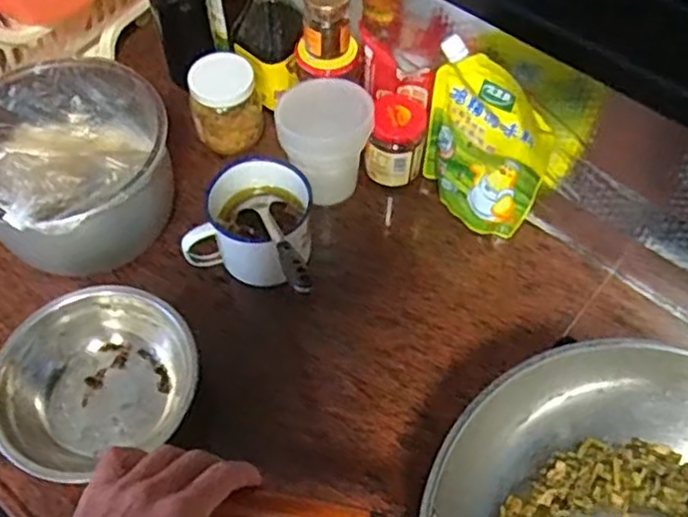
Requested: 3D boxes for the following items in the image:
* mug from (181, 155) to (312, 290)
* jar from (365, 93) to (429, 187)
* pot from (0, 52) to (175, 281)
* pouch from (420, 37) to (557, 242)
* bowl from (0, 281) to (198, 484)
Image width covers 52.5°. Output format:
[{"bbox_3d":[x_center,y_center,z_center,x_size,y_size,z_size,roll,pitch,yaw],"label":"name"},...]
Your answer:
[{"bbox_3d":[-0.099,-0.038,0.742,0.128,0.102,0.109,-1,58,0],"label":"mug"},{"bbox_3d":[0.060,-0.127,0.795,0.061,0.101,0.068,15,60,9],"label":"jar"},{"bbox_3d":[-0.284,-0.090,0.737,0.199,0.159,0.194,0,58,0],"label":"pot"},{"bbox_3d":[0.142,-0.114,0.737,0.046,0.190,0.146,-31,63,-18],"label":"pouch"},{"bbox_3d":[-0.239,0.117,0.666,0.182,0.059,0.166,0,58,0],"label":"bowl"}]

